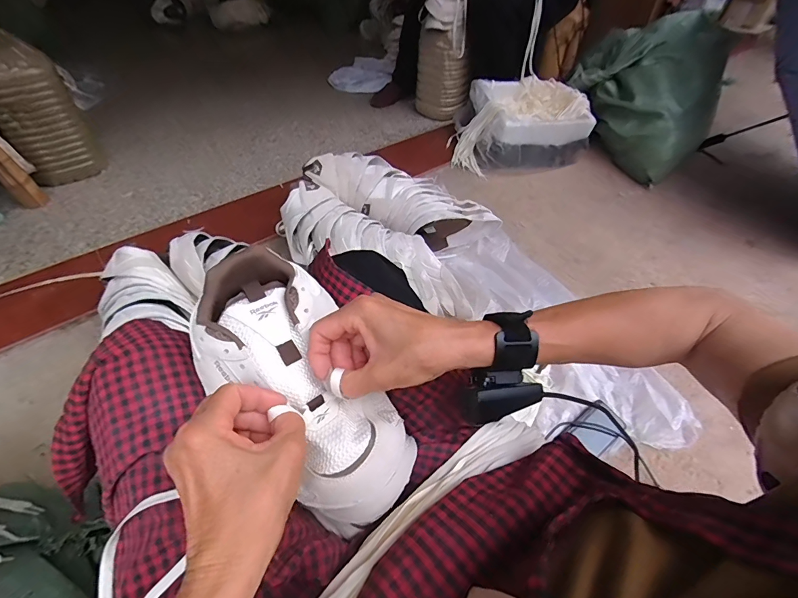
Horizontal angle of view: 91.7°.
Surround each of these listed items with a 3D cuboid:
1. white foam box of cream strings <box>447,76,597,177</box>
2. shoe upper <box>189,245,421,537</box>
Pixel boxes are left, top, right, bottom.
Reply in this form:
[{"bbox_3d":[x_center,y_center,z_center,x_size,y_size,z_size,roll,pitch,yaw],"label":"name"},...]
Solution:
[{"bbox_3d":[0.408,-0.583,1.329,0.445,0.218,0.260,-9,48,-10],"label":"white foam box of cream strings"},{"bbox_3d":[-0.084,0.076,0.351,0.120,0.069,0.265,-34,85,-29],"label":"shoe upper"}]

